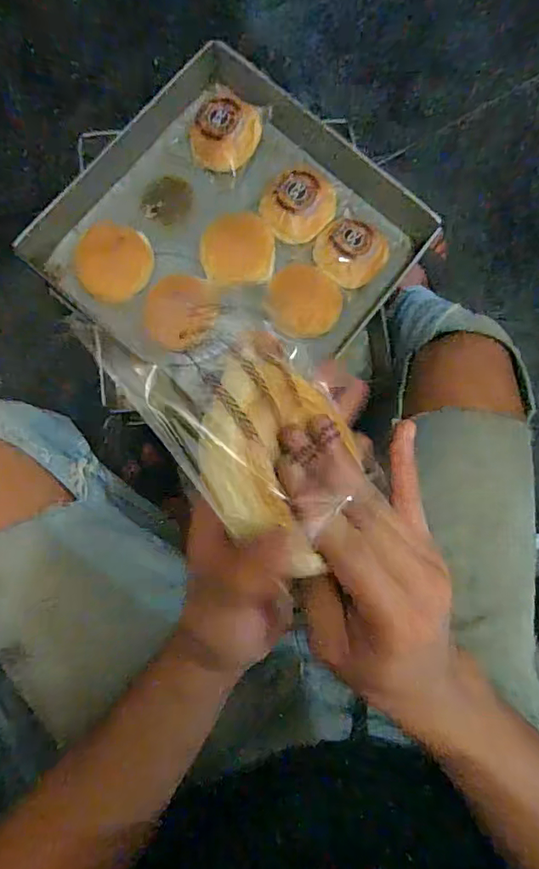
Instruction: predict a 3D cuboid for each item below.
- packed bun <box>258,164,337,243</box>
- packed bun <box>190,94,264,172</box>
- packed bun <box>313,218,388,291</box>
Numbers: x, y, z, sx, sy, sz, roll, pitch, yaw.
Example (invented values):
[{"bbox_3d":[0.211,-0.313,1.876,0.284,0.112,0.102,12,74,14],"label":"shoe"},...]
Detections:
[{"bbox_3d":[0.047,-0.330,0.743,0.090,0.035,0.104,42,81,2],"label":"packed bun"},{"bbox_3d":[-0.067,-0.430,0.750,0.099,0.041,0.094,1,82,-4],"label":"packed bun"},{"bbox_3d":[0.112,-0.259,0.729,0.096,0.037,0.101,1,82,-4],"label":"packed bun"}]

